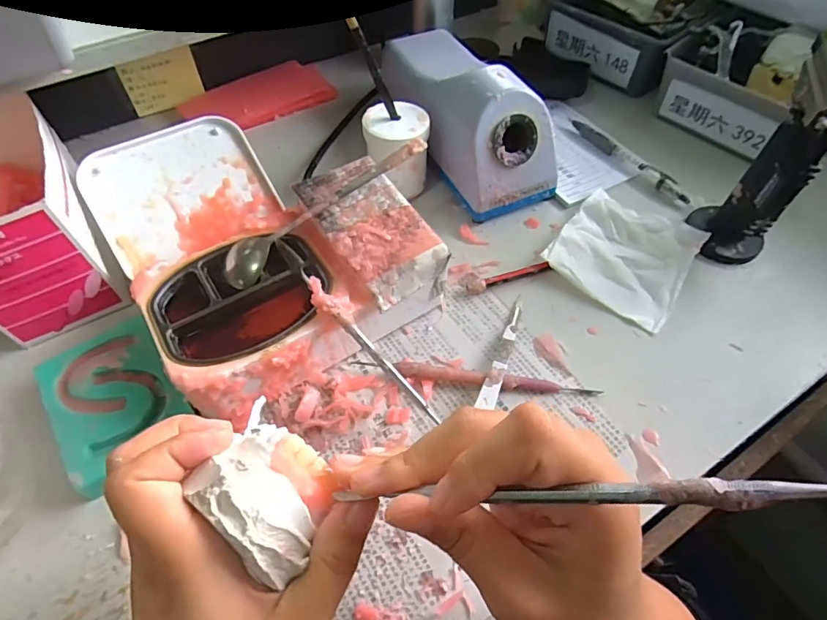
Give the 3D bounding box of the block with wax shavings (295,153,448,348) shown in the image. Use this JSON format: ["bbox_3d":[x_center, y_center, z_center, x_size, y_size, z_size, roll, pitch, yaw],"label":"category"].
[{"bbox_3d":[-0.030,-0.043,0.361,0.073,0.070,0.123,-27,59,-18],"label":"block with wax shavings"}]

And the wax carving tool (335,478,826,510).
[{"bbox_3d":[0.049,0.056,0.142,0.168,0.005,0.007,-10,52,23],"label":"wax carving tool"}]

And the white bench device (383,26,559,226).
[{"bbox_3d":[0.039,-0.192,0.446,0.093,0.092,0.221,-21,58,-14],"label":"white bench device"}]

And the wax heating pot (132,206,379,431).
[{"bbox_3d":[-0.106,0.001,0.333,0.134,0.063,0.123,-23,58,-15],"label":"wax heating pot"}]

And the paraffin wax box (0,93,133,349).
[{"bbox_3d":[-0.303,-0.077,0.362,0.090,0.092,0.180,-29,60,-19],"label":"paraffin wax box"}]

